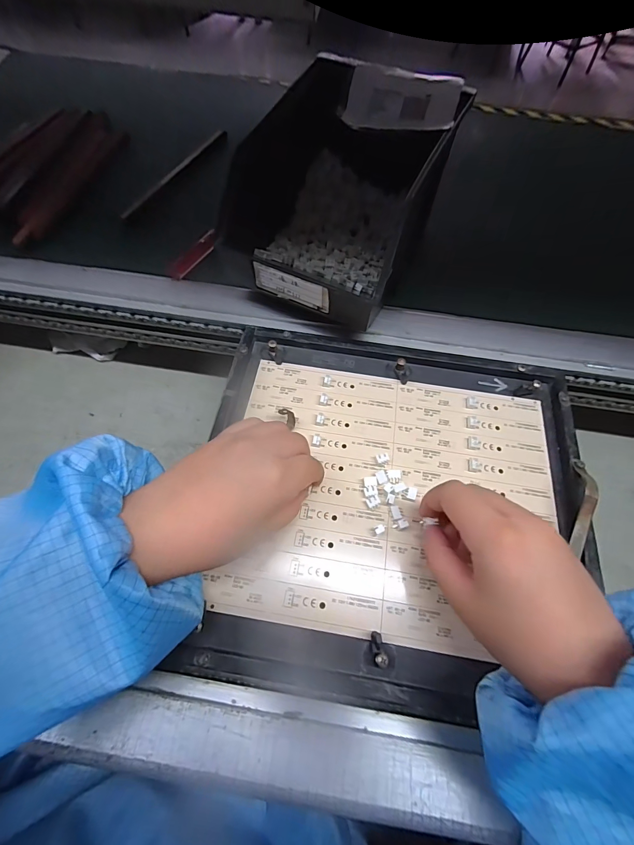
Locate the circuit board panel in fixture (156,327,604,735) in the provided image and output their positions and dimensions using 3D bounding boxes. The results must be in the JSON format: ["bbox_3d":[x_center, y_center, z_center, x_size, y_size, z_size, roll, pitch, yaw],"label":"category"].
[{"bbox_3d":[0.057,0.055,0.274,0.290,0.017,0.272,9,65,3],"label":"circuit board panel in fixture"}]

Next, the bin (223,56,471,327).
[{"bbox_3d":[0.026,-0.216,0.340,0.151,0.123,0.243,24,66,9],"label":"bin"}]

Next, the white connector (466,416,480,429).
[{"bbox_3d":[0.136,-0.001,0.306,0.010,0.007,0.012,12,65,4],"label":"white connector"}]

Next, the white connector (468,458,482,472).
[{"bbox_3d":[0.131,0.035,0.289,0.012,0.006,0.012,13,65,5],"label":"white connector"}]

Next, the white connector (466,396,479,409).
[{"bbox_3d":[0.140,-0.018,0.316,0.011,0.005,0.011,11,65,3],"label":"white connector"}]

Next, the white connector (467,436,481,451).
[{"bbox_3d":[0.134,0.018,0.298,0.012,0.005,0.012,11,65,4],"label":"white connector"}]

